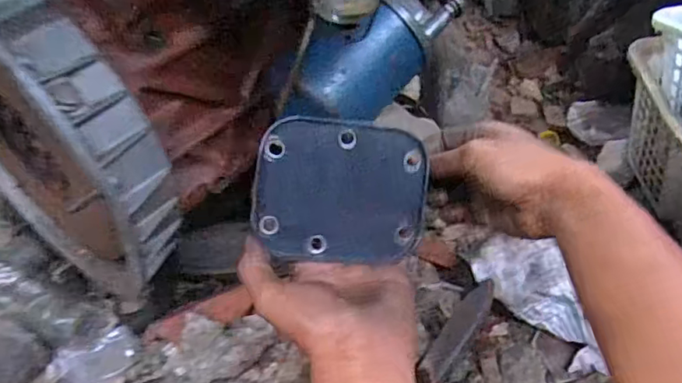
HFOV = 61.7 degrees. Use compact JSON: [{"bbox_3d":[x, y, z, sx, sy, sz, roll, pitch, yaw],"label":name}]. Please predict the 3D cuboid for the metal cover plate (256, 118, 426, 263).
[{"bbox_3d":[0.001,0.001,0.383,0.115,0.093,0.004,4,10,-10],"label":"metal cover plate"}]

